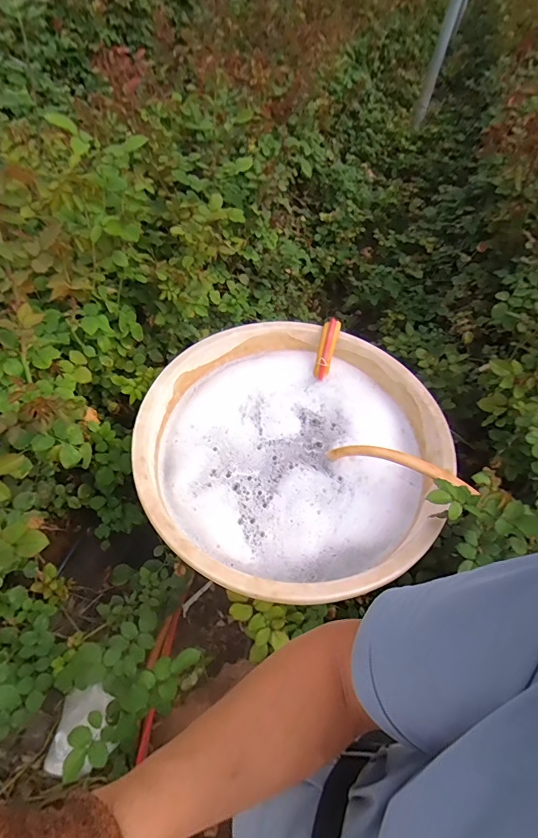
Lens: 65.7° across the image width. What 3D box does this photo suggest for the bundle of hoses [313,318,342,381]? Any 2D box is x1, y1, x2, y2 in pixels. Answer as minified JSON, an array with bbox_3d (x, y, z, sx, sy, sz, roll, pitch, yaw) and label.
[{"bbox_3d":[0.168,-0.208,1.212,0.048,0.029,0.186,16,75,6],"label":"bundle of hoses"}]

